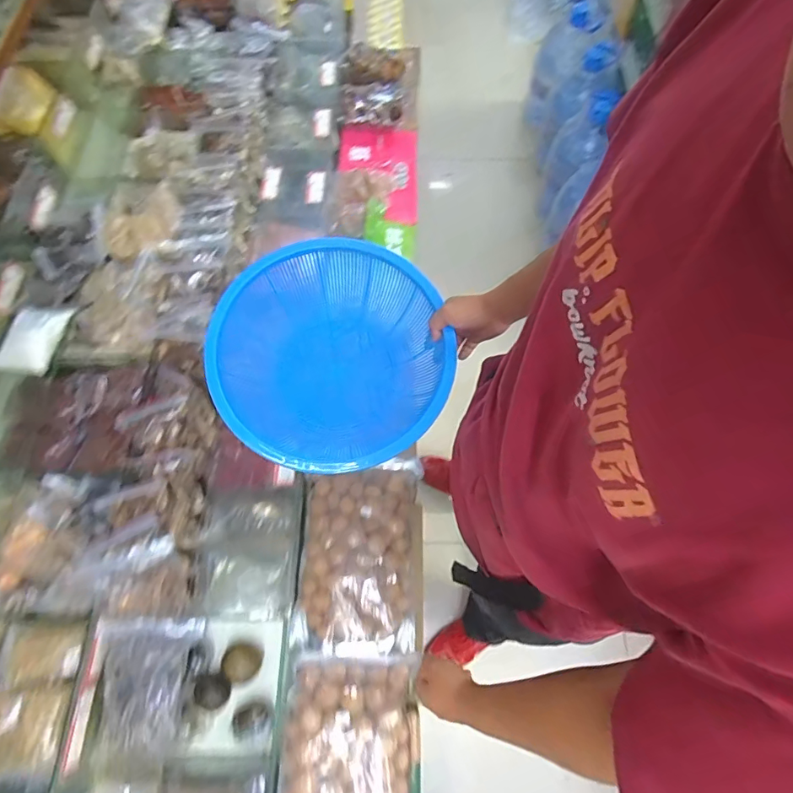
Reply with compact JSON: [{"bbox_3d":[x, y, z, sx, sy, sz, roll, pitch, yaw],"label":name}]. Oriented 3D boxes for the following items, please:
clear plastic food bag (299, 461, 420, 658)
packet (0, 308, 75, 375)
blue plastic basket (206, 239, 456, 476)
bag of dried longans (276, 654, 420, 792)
[{"bbox_3d":[-0.061,0.261,0.801,0.186,0.045,0.297,-1,67,0],"label":"clear plastic food bag"},{"bbox_3d":[-0.584,-0.096,0.772,0.071,0.029,0.124,8,67,3],"label":"packet"},{"bbox_3d":[-0.082,-0.061,0.724,0.333,0.138,0.295,35,71,14],"label":"blue plastic basket"},{"bbox_3d":[-0.069,0.529,0.656,0.189,0.068,0.296,0,67,0],"label":"bag of dried longans"}]

